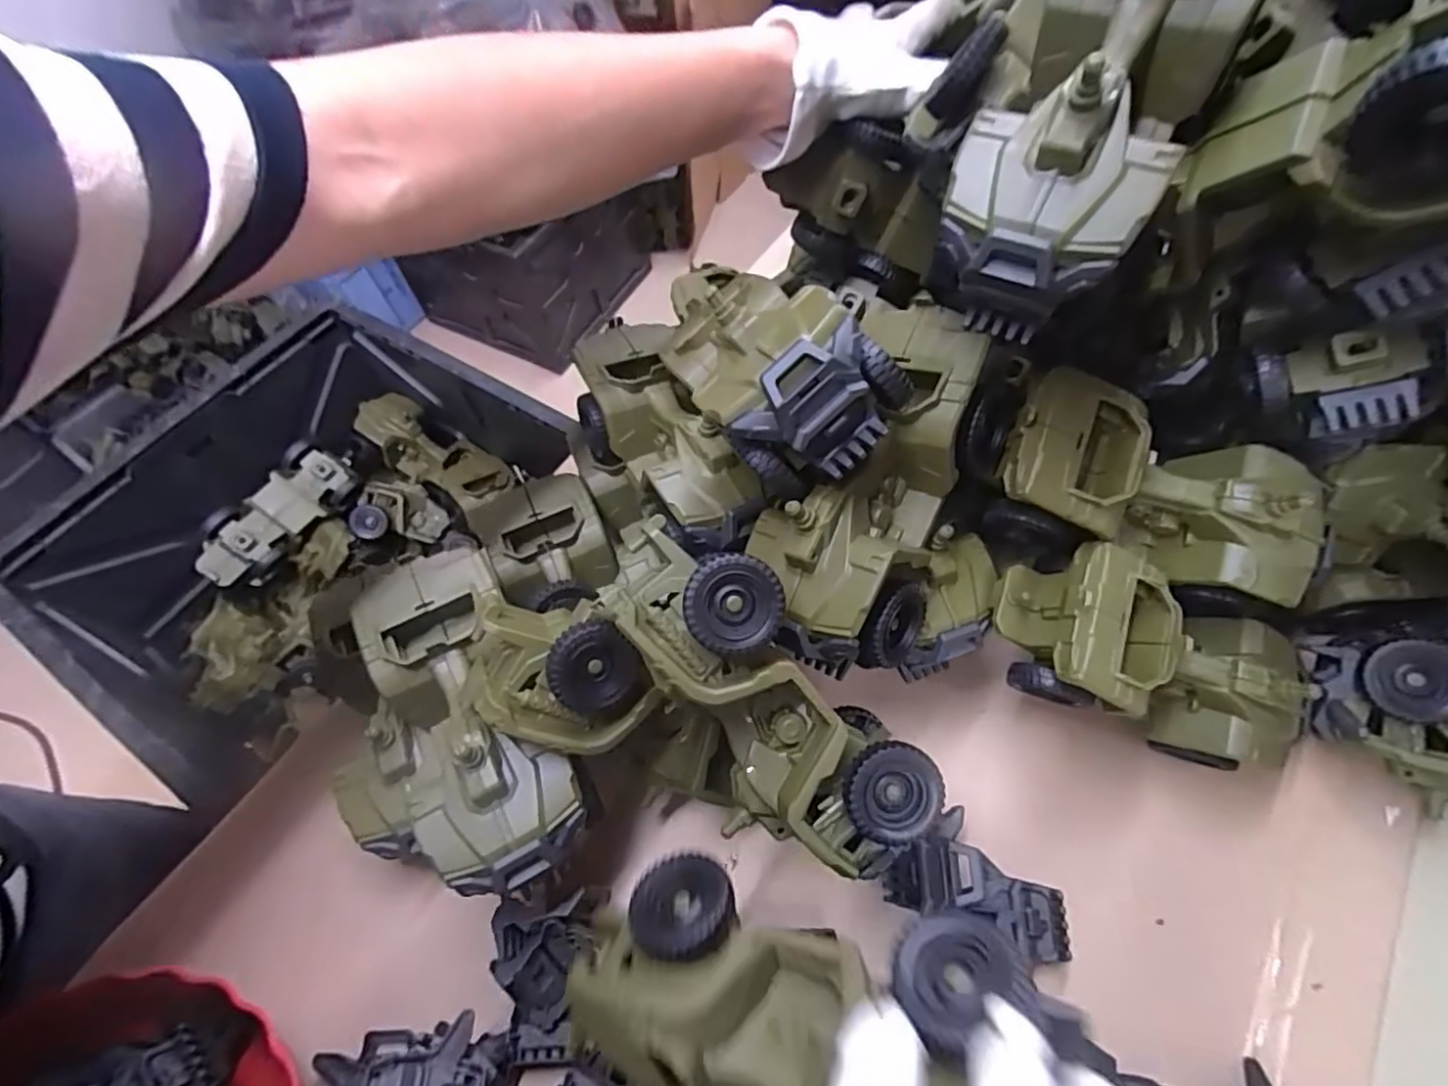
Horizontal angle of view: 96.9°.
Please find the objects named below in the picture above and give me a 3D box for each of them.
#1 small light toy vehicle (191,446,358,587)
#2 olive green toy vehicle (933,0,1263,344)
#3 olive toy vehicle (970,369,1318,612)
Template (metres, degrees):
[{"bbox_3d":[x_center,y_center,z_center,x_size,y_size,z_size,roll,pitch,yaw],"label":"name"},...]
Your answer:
[{"bbox_3d":[-0.531,-0.033,0.759,0.074,0.053,0.183,43,71,-21],"label":"small light toy vehicle"},{"bbox_3d":[0.157,-0.189,0.269,0.081,0.082,0.193,26,92,17],"label":"olive green toy vehicle"},{"bbox_3d":[0.222,-0.027,0.352,0.192,0.095,0.079,20,64,0],"label":"olive toy vehicle"}]

